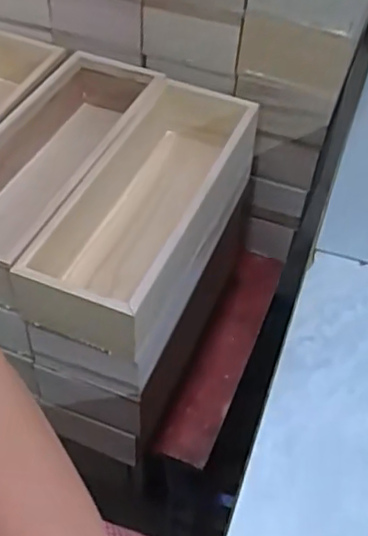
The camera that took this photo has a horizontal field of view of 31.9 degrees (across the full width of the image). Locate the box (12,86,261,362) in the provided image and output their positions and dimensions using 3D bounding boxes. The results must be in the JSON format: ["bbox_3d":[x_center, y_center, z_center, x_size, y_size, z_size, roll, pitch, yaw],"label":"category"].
[{"bbox_3d":[-0.027,-0.060,0.560,0.101,0.073,0.278,19,51,13],"label":"box"}]

